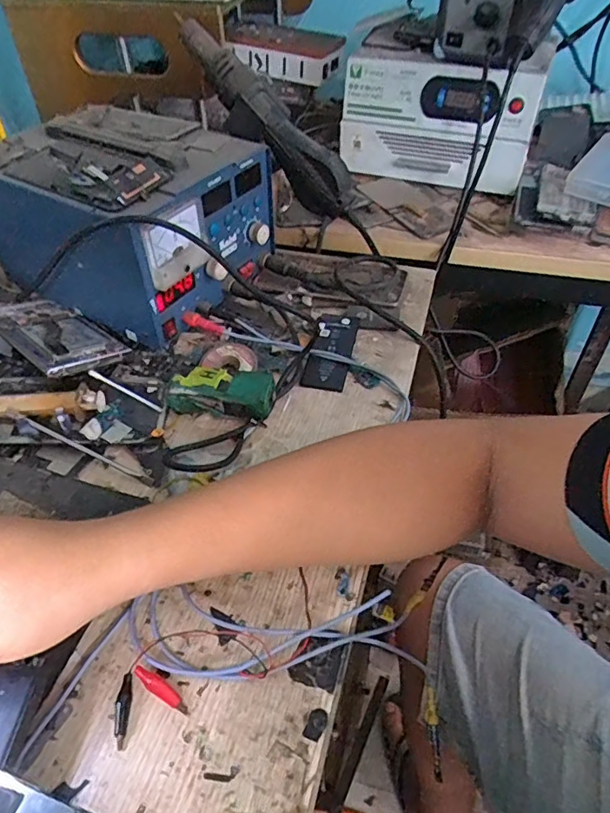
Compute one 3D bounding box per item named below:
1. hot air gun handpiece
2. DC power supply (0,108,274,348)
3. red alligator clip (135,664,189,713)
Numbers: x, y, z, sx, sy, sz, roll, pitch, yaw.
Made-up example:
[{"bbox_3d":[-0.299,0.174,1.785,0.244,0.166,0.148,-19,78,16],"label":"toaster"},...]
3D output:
[{"bbox_3d":[-0.043,-0.289,0.539,0.235,0.066,0.034,47,55,-8],"label":"hot air gun handpiece"},{"bbox_3d":[-0.169,-0.190,0.534,0.239,0.141,0.189,21,51,19],"label":"DC power supply"},{"bbox_3d":[-0.083,0.163,0.312,0.038,0.005,0.009,25,52,23],"label":"red alligator clip"}]

